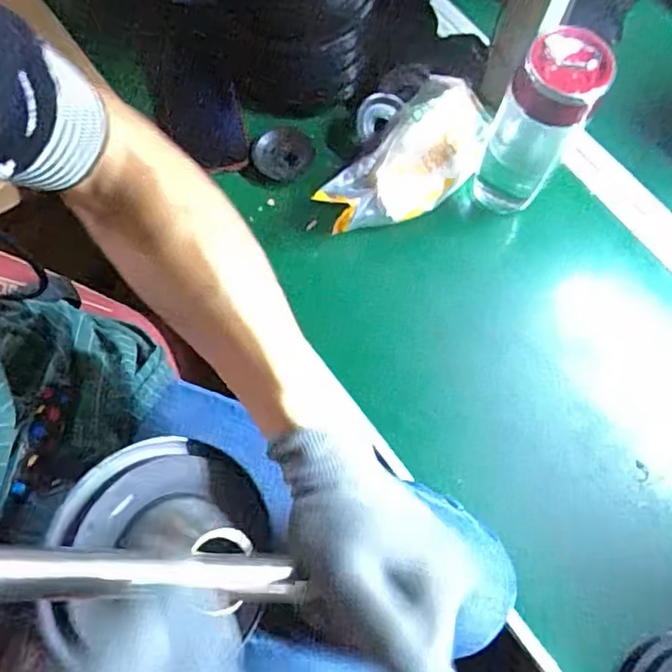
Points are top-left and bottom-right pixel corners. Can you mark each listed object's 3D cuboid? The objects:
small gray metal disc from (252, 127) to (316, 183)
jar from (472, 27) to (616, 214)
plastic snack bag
[{"bbox_3d":[-0.052,-0.185,0.591,0.061,0.010,0.055,27,72,7],"label":"small gray metal disc"},{"bbox_3d":[0.173,-0.184,0.506,0.066,0.162,0.058,22,72,6],"label":"jar"},{"bbox_3d":[0.077,-0.174,0.570,0.095,0.057,0.209,37,74,10],"label":"plastic snack bag"}]

